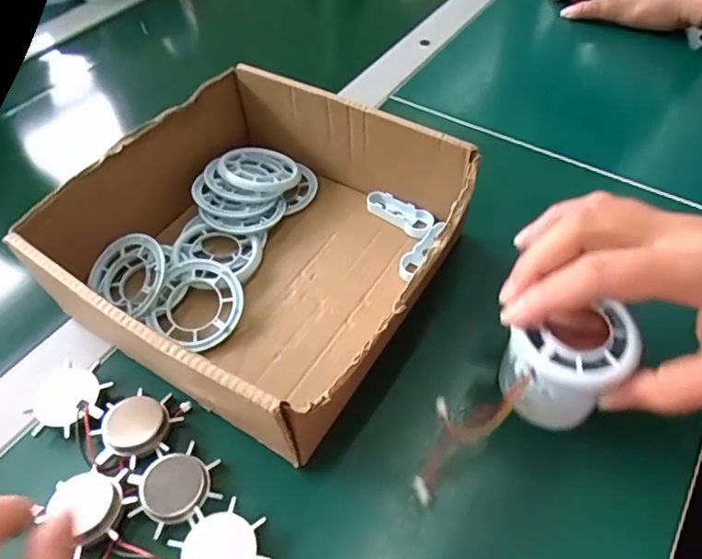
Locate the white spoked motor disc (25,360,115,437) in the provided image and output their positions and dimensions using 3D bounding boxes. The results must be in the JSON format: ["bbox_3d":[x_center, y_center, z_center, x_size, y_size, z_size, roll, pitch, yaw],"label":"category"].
[{"bbox_3d":[-0.150,0.064,0.290,0.037,0.005,0.041,4,52,6],"label":"white spoked motor disc"}]

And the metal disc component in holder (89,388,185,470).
[{"bbox_3d":[-0.112,0.077,0.280,0.040,0.006,0.040,7,52,8],"label":"metal disc component in holder"}]

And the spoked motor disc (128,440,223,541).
[{"bbox_3d":[-0.086,0.100,0.262,0.041,0.008,0.039,-2,52,2],"label":"spoked motor disc"}]

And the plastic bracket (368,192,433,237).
[{"bbox_3d":[0.033,-0.046,0.371,0.048,0.010,0.018,31,59,24],"label":"plastic bracket"}]

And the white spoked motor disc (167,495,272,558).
[{"bbox_3d":[-0.059,0.121,0.240,0.041,0.004,0.041,-13,52,-7],"label":"white spoked motor disc"}]

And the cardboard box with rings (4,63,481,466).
[{"bbox_3d":[-0.049,-0.027,0.324,0.206,0.073,0.197,26,57,22],"label":"cardboard box with rings"}]

